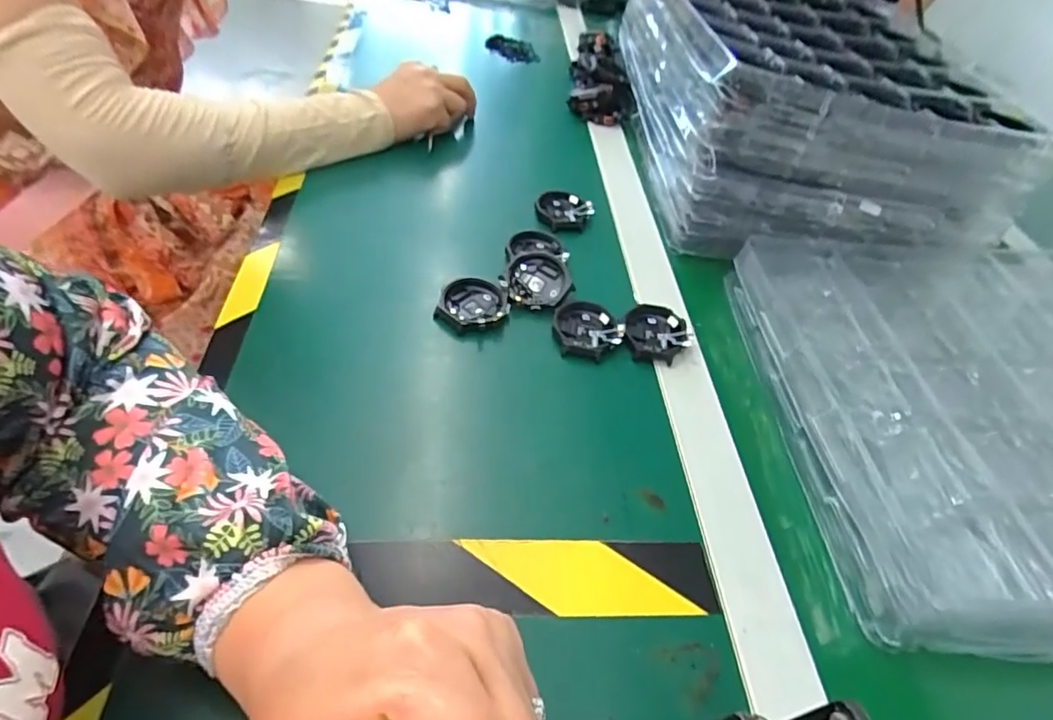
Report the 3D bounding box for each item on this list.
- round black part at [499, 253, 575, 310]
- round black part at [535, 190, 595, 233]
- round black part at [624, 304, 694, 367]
[{"bbox_3d":[0.009,-0.063,0.444,0.053,0.016,0.053,6,46,-6],"label":"round black part"},{"bbox_3d":[0.035,-0.143,0.537,0.047,0.020,0.049,6,46,-6],"label":"round black part"},{"bbox_3d":[0.100,-0.020,0.429,0.051,0.015,0.056,13,46,1],"label":"round black part"}]

